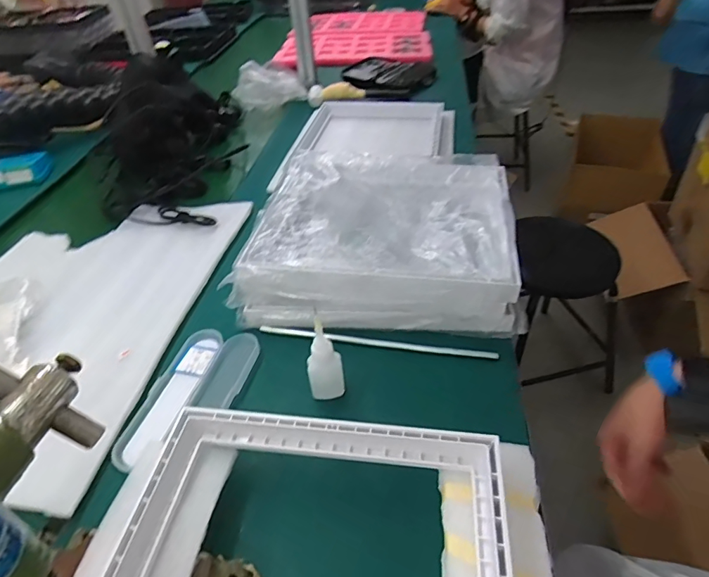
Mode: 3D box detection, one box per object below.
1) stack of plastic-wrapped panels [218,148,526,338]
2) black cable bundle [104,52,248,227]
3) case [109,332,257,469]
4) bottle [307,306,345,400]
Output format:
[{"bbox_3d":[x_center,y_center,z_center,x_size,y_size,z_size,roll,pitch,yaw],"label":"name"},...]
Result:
[{"bbox_3d":[0.034,-0.073,0.622,0.339,0.100,0.288,1,43,5],"label":"stack of plastic-wrapped panels"},{"bbox_3d":[-0.339,-0.298,0.855,0.249,0.172,0.452,0,43,5],"label":"black cable bundle"},{"bbox_3d":[-0.176,0.115,0.486,0.094,0.015,0.173,10,45,14],"label":"case"},{"bbox_3d":[-0.030,0.072,0.452,0.034,0.104,0.027,-9,43,-6],"label":"bottle"}]

